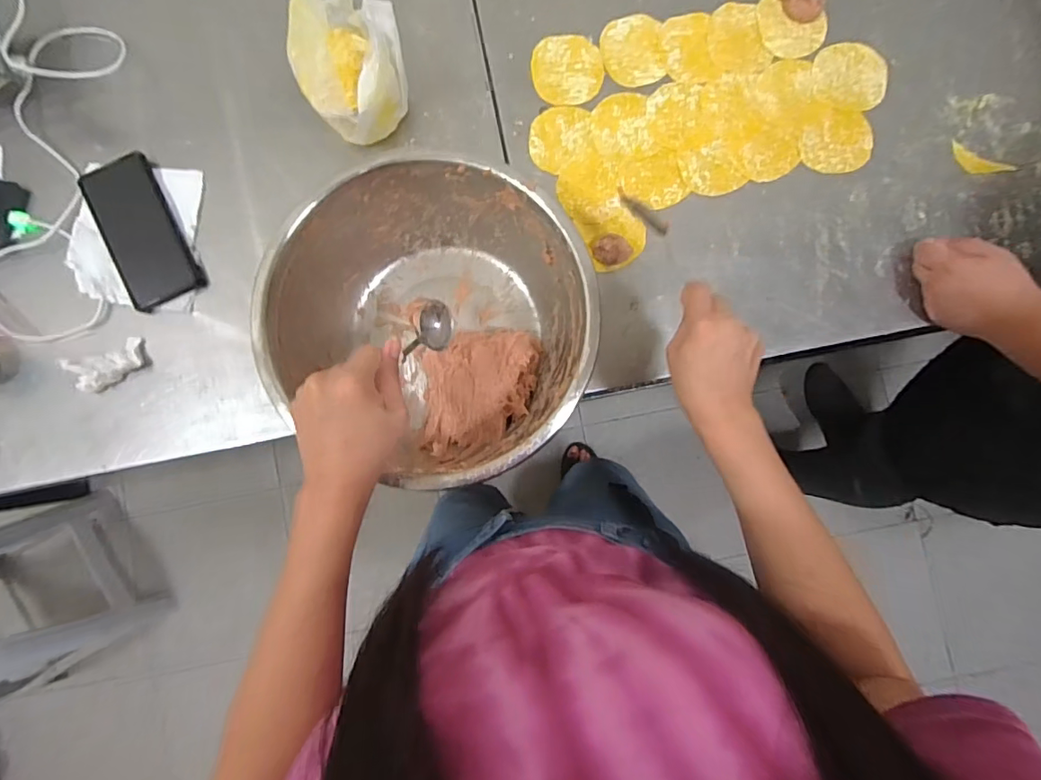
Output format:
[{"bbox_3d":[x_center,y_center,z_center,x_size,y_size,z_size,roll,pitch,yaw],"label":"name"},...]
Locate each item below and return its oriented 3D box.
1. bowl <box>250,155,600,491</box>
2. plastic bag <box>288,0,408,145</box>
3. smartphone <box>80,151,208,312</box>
[{"bbox_3d":[-0.072,-0.065,0.508,0.278,0.129,0.256,0,87,1],"label":"bowl"},{"bbox_3d":[-0.166,-0.320,0.522,0.110,0.145,0.104,-22,86,0],"label":"plastic bag"},{"bbox_3d":[-0.413,-0.173,0.573,0.078,0.006,0.160,-24,88,-8],"label":"smartphone"}]

